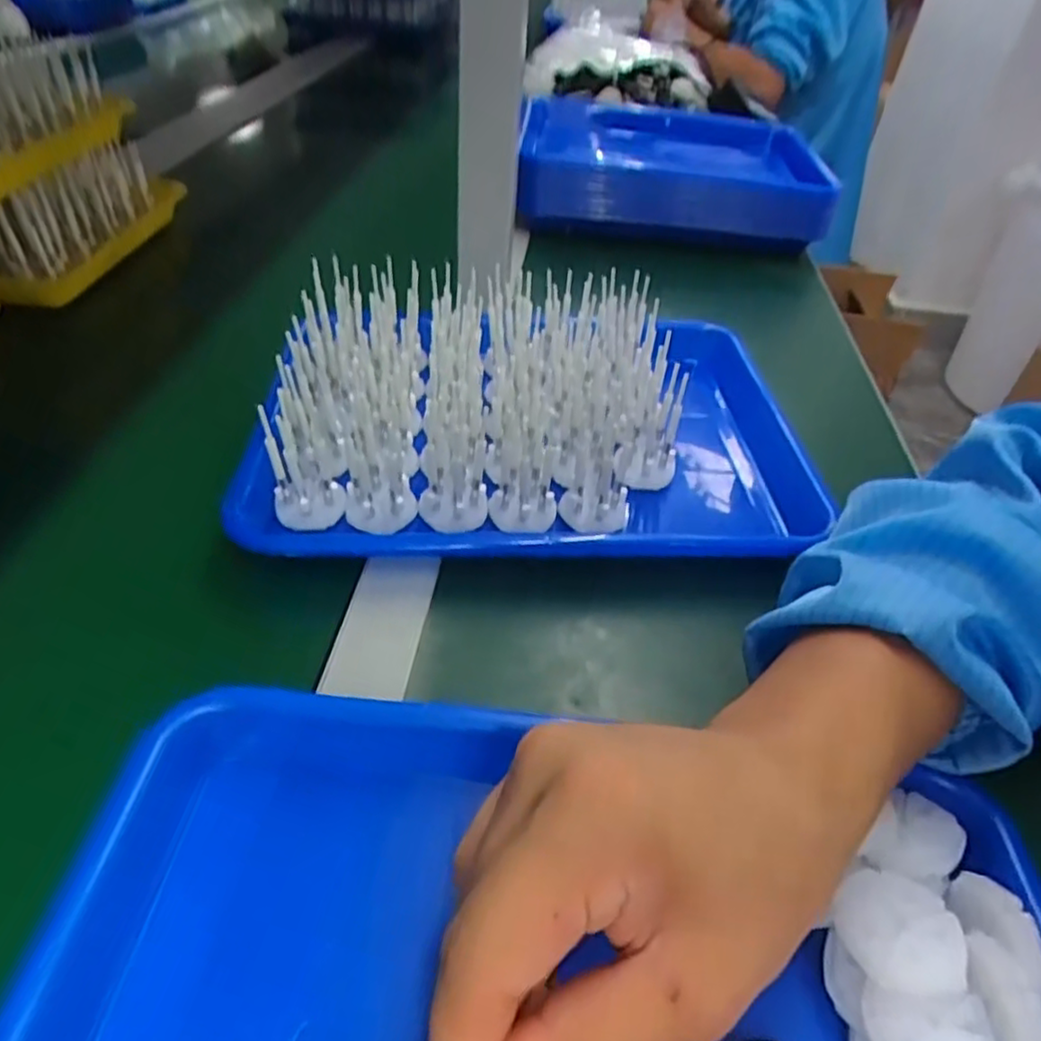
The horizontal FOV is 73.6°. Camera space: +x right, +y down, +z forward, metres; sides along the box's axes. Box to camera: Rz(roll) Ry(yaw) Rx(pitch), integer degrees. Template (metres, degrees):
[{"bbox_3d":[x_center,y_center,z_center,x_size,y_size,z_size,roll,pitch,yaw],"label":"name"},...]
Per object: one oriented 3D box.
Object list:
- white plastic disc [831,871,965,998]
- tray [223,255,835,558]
[{"bbox_3d":[0.123,0.132,0.226,0.036,0.010,0.037,3,43,-3],"label":"white plastic disc"},{"bbox_3d":[0.024,-0.070,0.437,0.352,0.077,0.243,2,43,-3],"label":"tray"}]

